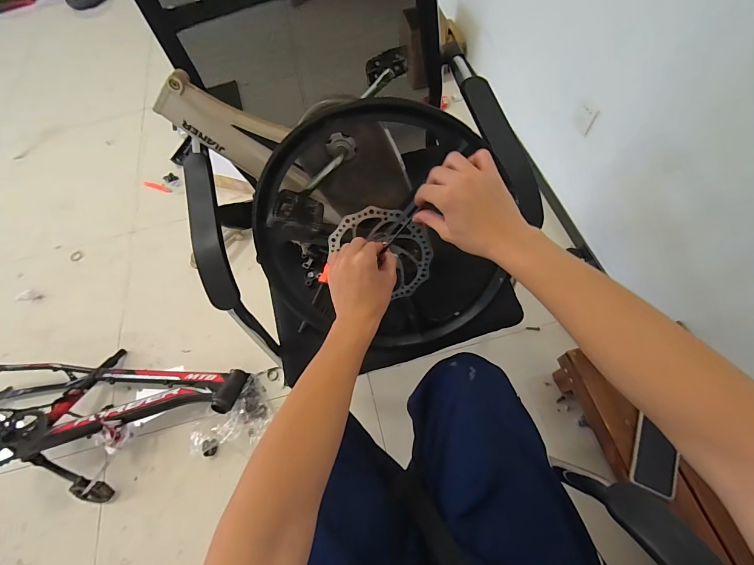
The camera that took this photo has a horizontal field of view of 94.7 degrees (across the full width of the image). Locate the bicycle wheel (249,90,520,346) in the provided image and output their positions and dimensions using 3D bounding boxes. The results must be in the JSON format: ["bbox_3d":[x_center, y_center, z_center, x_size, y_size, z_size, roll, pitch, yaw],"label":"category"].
[{"bbox_3d":[-0.007,-0.048,0.538,0.389,0.406,0.069,3,28,5],"label":"bicycle wheel"}]

